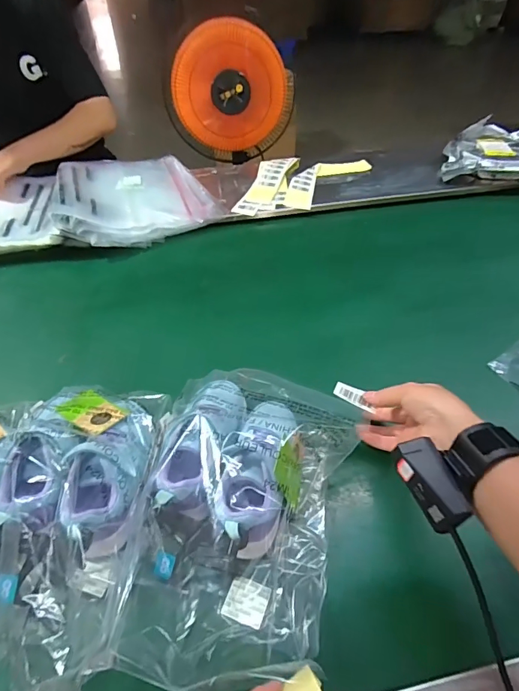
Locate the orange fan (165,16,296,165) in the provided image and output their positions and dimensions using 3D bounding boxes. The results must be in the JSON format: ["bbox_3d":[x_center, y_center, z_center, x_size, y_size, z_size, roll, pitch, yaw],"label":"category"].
[{"bbox_3d":[-0.077,-0.639,1.124,0.322,0.338,0.191,-1,45,1],"label":"orange fan"}]

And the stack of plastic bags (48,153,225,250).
[{"bbox_3d":[-0.270,-0.322,0.903,0.314,0.069,0.305,-18,47,-16],"label":"stack of plastic bags"}]

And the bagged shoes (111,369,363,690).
[{"bbox_3d":[-0.002,0.140,0.425,0.189,0.090,0.324,0,45,2],"label":"bagged shoes"}]

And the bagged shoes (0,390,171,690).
[{"bbox_3d":[-0.179,0.161,0.413,0.149,0.098,0.303,-3,45,-1],"label":"bagged shoes"}]

